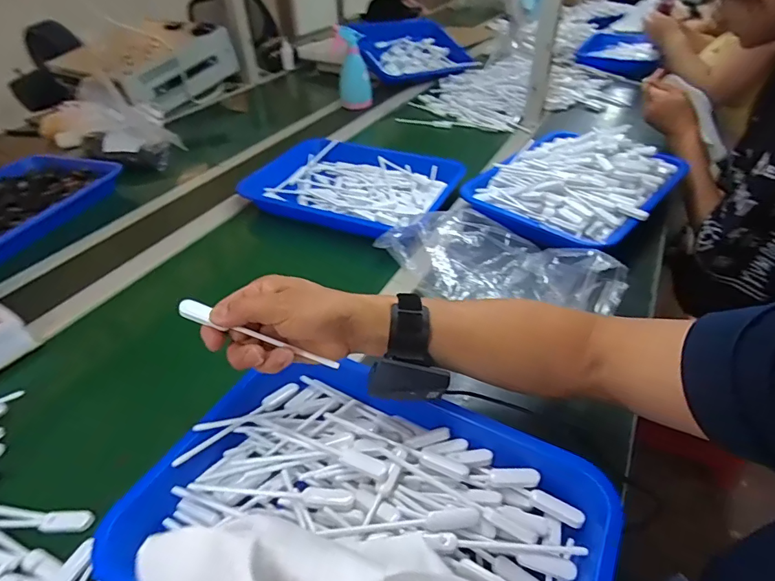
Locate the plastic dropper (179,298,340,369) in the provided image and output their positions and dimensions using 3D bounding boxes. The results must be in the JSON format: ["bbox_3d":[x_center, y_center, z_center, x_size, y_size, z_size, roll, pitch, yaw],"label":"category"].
[{"bbox_3d":[-0.112,0.042,0.392,0.144,0.011,0.013,24,41,-6],"label":"plastic dropper"}]

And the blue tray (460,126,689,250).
[{"bbox_3d":[0.328,-0.197,0.777,0.271,0.066,0.358,29,49,32],"label":"blue tray"}]

